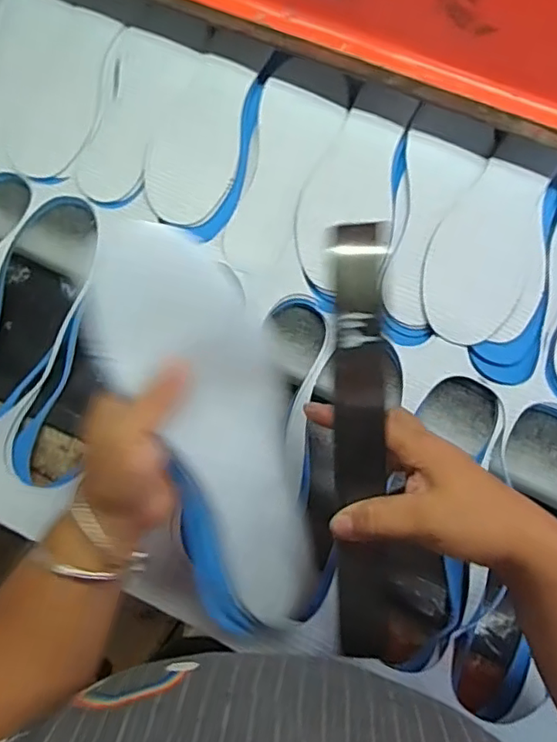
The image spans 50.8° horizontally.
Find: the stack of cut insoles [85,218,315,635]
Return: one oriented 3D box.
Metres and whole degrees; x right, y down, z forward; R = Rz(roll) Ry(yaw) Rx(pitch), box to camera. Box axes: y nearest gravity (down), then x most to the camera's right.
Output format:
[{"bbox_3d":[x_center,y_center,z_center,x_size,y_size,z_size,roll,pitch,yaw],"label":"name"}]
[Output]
[{"bbox_3d":[-0.040,0.040,0.368,0.093,0.023,0.266,-19,104,-4],"label":"stack of cut insoles"}]

